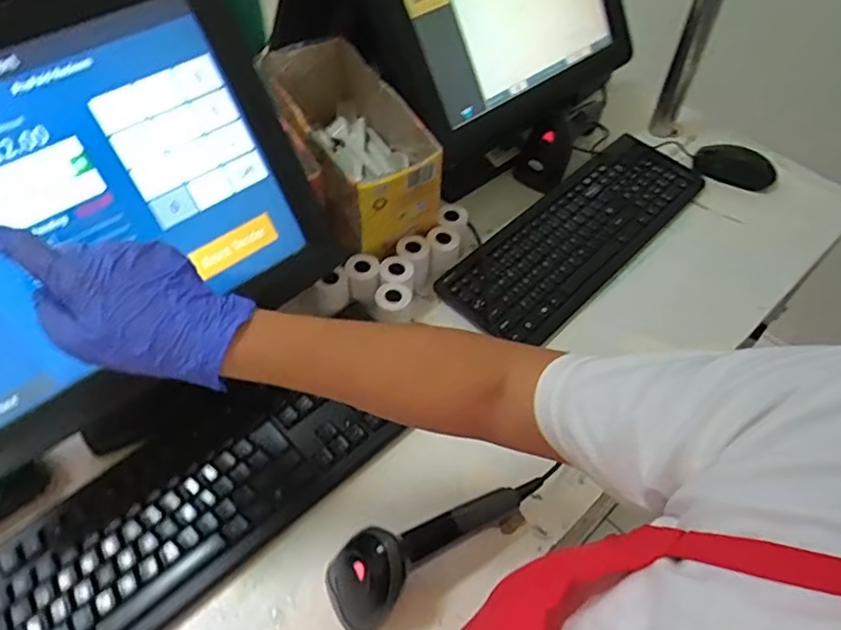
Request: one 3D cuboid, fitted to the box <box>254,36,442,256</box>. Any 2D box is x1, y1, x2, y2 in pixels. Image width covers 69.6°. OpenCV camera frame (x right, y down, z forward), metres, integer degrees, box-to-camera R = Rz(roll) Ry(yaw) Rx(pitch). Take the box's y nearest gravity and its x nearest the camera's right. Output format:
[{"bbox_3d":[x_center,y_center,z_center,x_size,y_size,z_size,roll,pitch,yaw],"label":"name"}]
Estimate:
[{"bbox_3d":[-0.085,-0.208,0.716,0.136,0.120,0.252,-18,55,-16],"label":"box"}]

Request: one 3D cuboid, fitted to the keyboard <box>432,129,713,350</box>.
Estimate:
[{"bbox_3d":[0.207,-0.111,0.772,0.136,0.025,0.401,38,60,24],"label":"keyboard"}]

